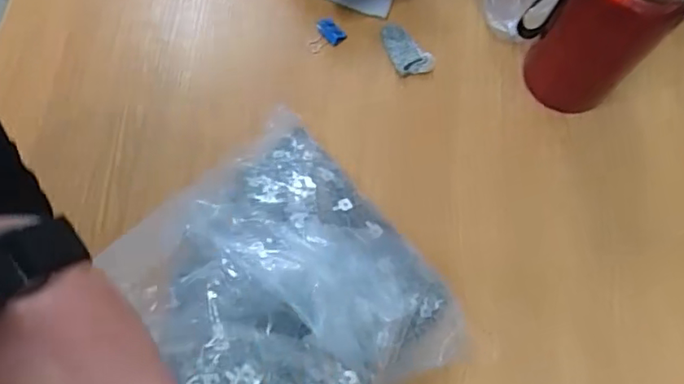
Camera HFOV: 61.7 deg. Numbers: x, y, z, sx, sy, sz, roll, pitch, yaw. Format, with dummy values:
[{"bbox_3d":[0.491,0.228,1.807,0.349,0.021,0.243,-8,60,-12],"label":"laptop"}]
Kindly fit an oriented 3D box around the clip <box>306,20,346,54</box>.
[{"bbox_3d":[-0.017,-0.153,0.557,0.036,0.008,0.026,-33,76,-12],"label":"clip"}]

